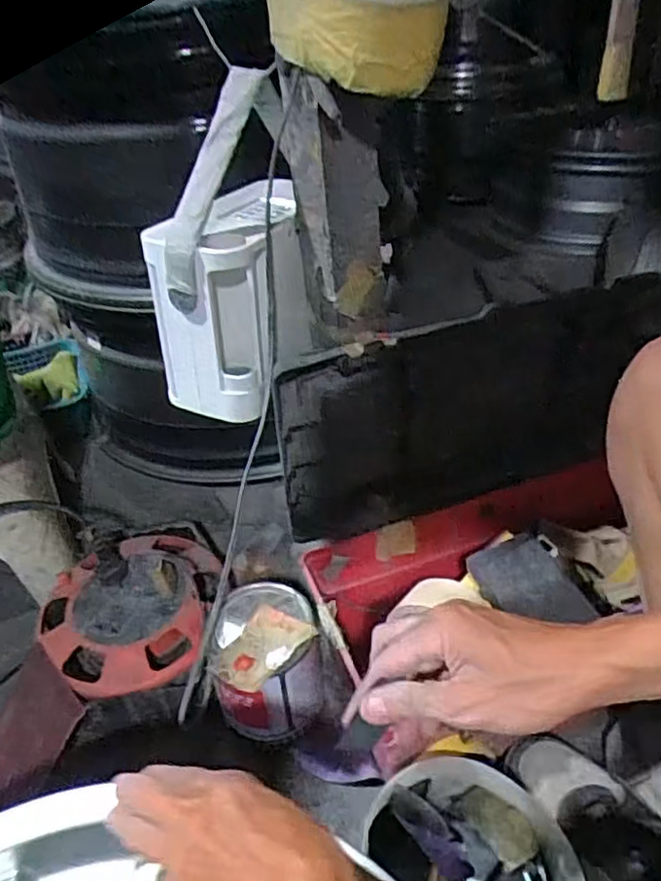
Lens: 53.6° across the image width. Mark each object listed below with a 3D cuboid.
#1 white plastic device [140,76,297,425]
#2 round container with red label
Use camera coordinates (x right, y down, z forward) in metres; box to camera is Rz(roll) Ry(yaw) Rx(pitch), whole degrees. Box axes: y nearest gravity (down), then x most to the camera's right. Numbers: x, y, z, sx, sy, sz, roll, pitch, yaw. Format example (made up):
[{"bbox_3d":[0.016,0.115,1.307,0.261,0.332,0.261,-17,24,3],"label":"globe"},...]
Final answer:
[{"bbox_3d":[-0.093,-0.164,0.566,0.107,0.236,0.158,-1,38,5],"label":"white plastic device"},{"bbox_3d":[-0.060,0.213,0.630,0.097,0.114,0.099,-3,38,2],"label":"round container with red label"}]

